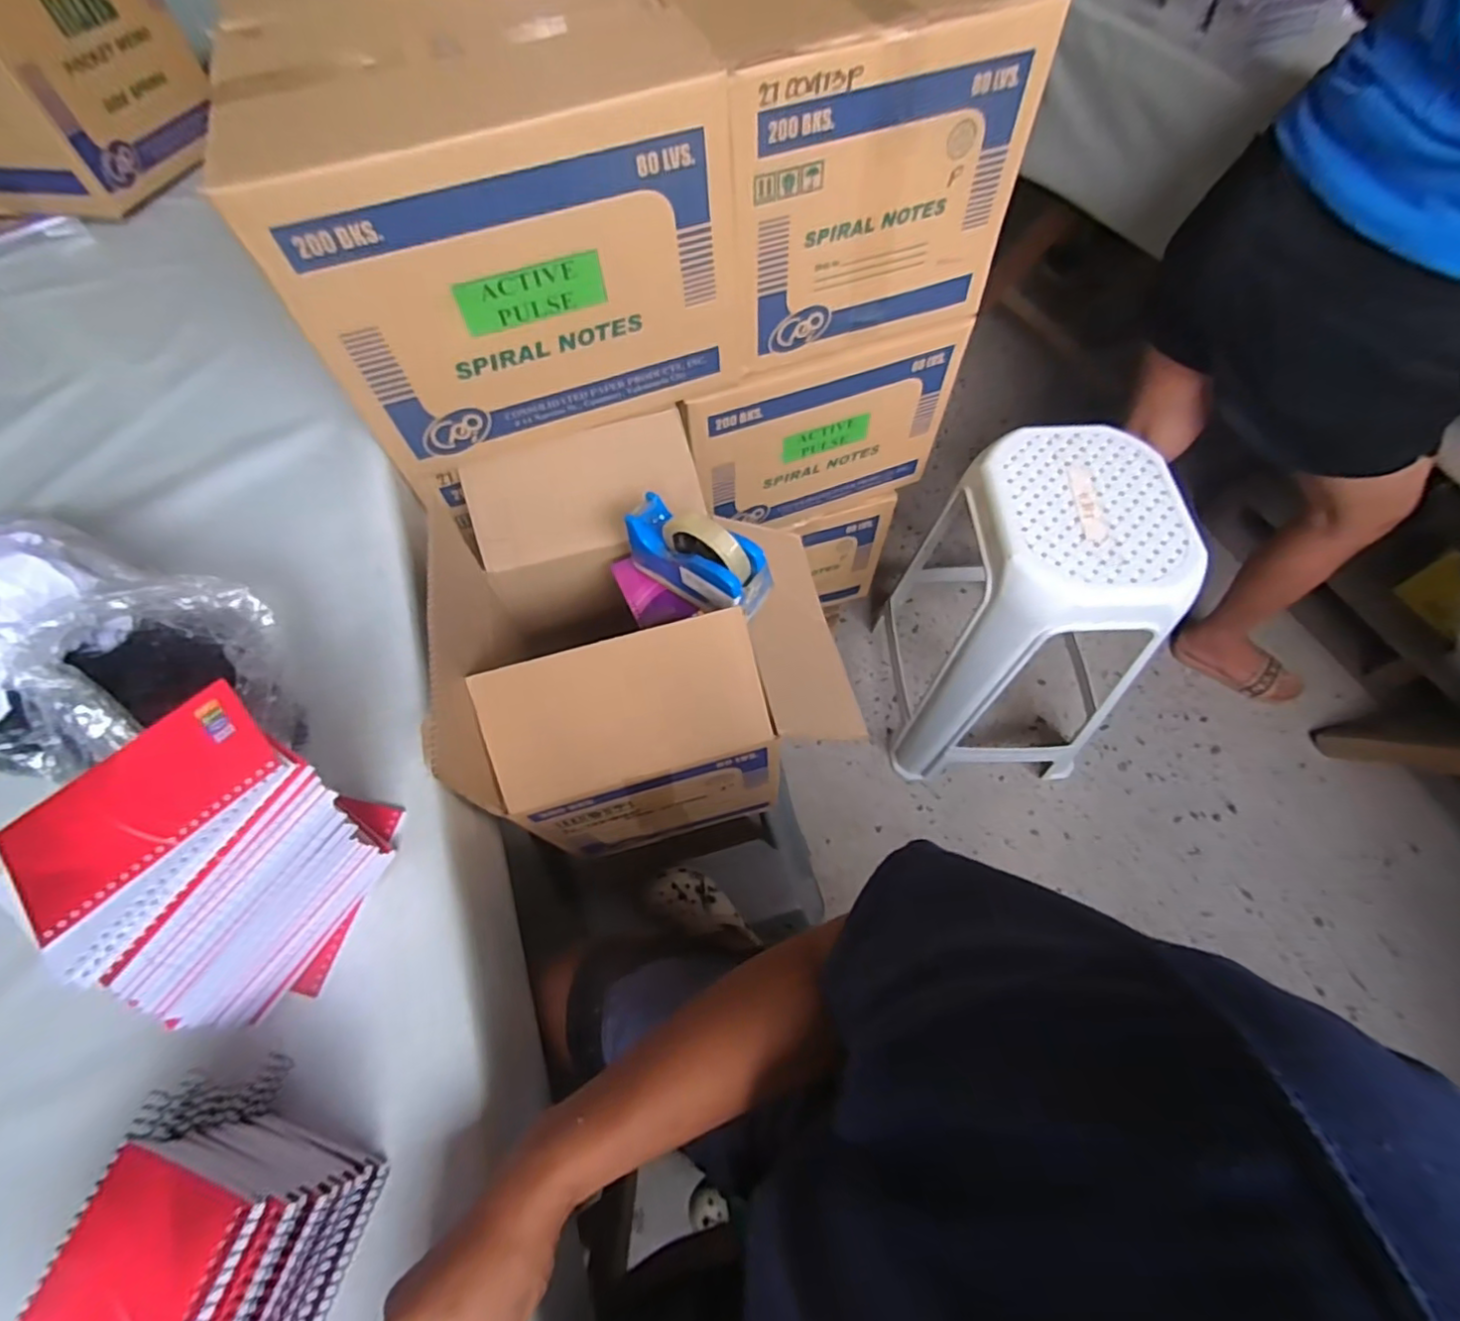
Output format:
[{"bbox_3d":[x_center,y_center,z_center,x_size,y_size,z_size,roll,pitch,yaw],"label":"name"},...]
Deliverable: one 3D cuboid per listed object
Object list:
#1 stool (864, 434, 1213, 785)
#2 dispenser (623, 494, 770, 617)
[{"bbox_3d":[0.489,-0.058,1.098,0.297,0.578,0.345,-2,62,1],"label":"stool"},{"bbox_3d":[-0.037,-0.117,0.662,0.159,0.111,0.059,33,67,17],"label":"dispenser"}]

